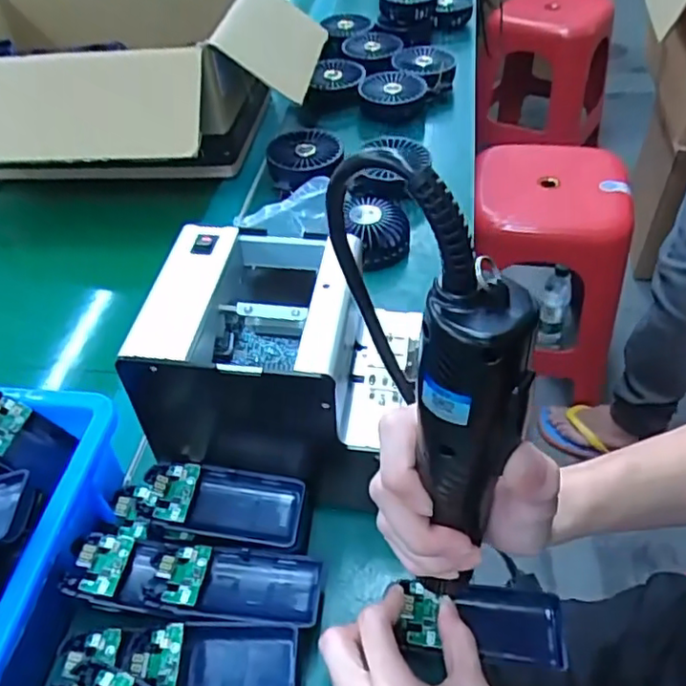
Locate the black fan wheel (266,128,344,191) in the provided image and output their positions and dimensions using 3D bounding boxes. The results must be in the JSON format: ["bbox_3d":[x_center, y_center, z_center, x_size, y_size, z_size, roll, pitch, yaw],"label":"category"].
[{"bbox_3d":[-0.042,-0.209,0.695,0.081,0.027,0.096,-1,46,5],"label":"black fan wheel"}]

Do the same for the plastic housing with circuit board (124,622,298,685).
[{"bbox_3d":[-0.074,0.181,0.344,0.099,0.026,0.043,1,47,6],"label":"plastic housing with circuit board"}]

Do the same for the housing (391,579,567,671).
[{"bbox_3d":[0.082,0.163,0.365,0.095,0.016,0.044,7,47,-3],"label":"housing"}]

